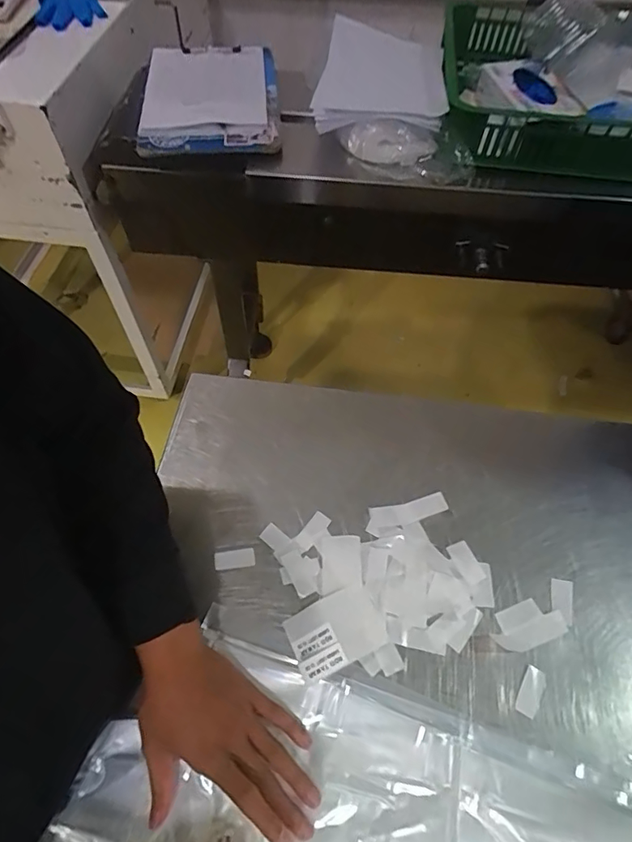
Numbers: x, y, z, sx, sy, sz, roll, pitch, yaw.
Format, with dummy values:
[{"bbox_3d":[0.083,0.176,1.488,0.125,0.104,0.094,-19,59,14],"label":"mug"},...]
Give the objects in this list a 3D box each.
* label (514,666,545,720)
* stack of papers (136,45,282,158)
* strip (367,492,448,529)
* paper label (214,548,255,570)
[{"bbox_3d":[0.202,0.254,0.449,0.020,0.004,0.043,25,63,14],"label":"label"},{"bbox_3d":[-0.192,-0.587,0.866,0.239,0.039,0.300,-4,59,-4],"label":"stack of papers"},{"bbox_3d":[0.101,0.103,0.534,0.088,0.004,0.028,-13,63,-3],"label":"strip"},{"bbox_3d":[-0.087,0.147,0.509,0.041,0.004,0.019,-6,60,-3],"label":"paper label"}]

